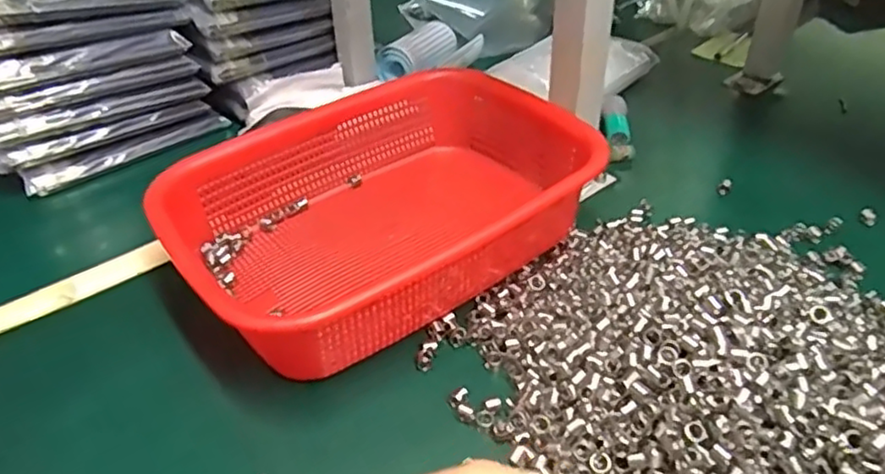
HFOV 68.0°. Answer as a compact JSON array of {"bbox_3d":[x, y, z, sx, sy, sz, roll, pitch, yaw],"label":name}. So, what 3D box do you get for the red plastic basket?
[{"bbox_3d":[-0.033,-0.024,0.472,0.262,0.083,0.211,-28,44,-30],"label":"red plastic basket"}]

